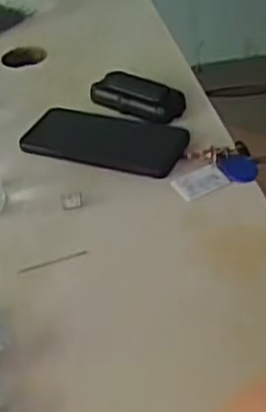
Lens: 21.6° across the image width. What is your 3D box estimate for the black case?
[{"bbox_3d":[0.003,-0.121,0.764,0.103,0.024,0.052,17,45,25],"label":"black case"}]

